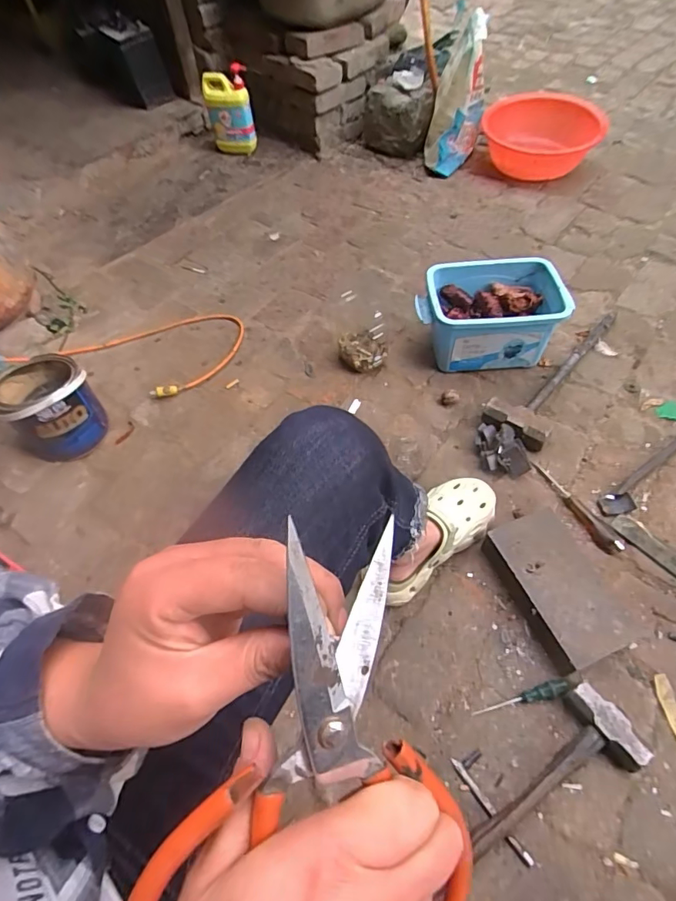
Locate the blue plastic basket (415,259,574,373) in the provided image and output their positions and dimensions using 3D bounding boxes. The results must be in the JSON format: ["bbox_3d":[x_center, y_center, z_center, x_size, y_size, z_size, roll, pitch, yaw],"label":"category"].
[{"bbox_3d":[0.308,-0.271,0.986,0.288,0.154,0.177,2,55,6],"label":"blue plastic basket"}]

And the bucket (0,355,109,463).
[{"bbox_3d":[-0.575,-0.087,0.960,0.166,0.155,0.168,-32,58,-17],"label":"bucket"}]

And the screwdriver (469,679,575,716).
[{"bbox_3d":[0.251,0.336,0.648,0.132,0.026,0.021,-11,54,-3],"label":"screwdriver"}]

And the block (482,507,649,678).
[{"bbox_3d":[0.326,0.202,0.710,0.115,0.057,0.218,-21,56,-10],"label":"block"}]

